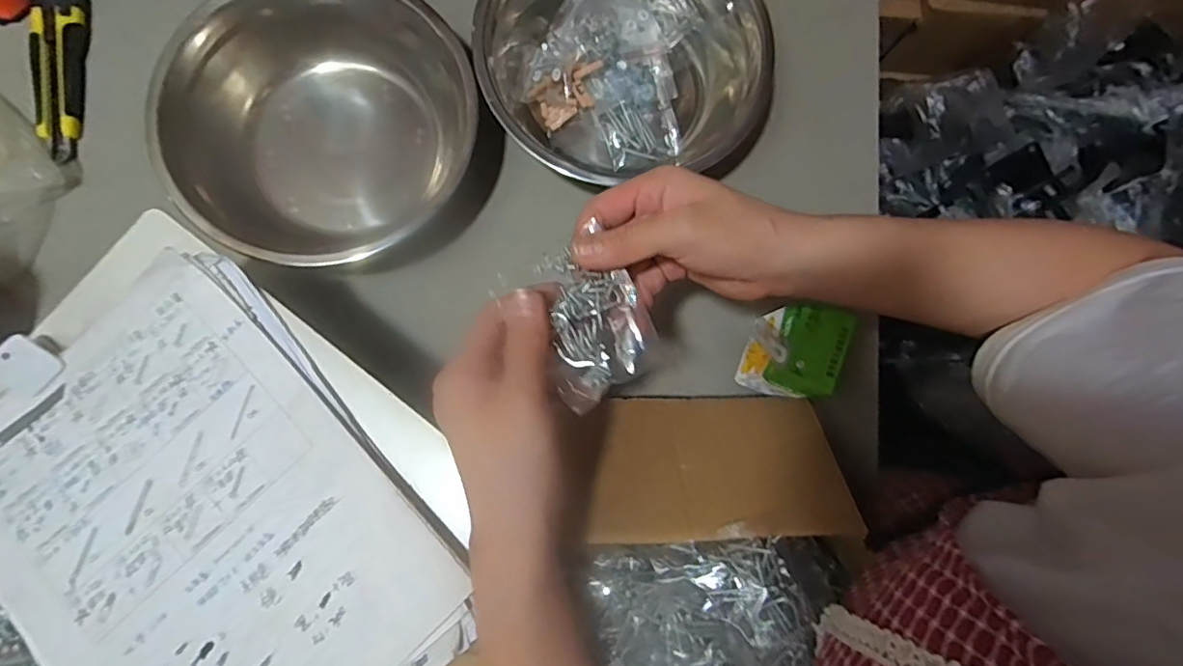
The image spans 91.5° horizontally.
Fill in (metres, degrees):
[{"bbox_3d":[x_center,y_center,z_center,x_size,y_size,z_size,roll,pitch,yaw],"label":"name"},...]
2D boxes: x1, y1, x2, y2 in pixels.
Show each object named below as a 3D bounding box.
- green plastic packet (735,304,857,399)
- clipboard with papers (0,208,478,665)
[{"bbox_3d":[0.163,0.018,0.469,0.048,0.093,0.068,25,81,0],"label":"green plastic packet"},{"bbox_3d":[-0.233,0.104,0.347,0.247,0.026,0.329,-40,82,-6],"label":"clipboard with papers"}]

